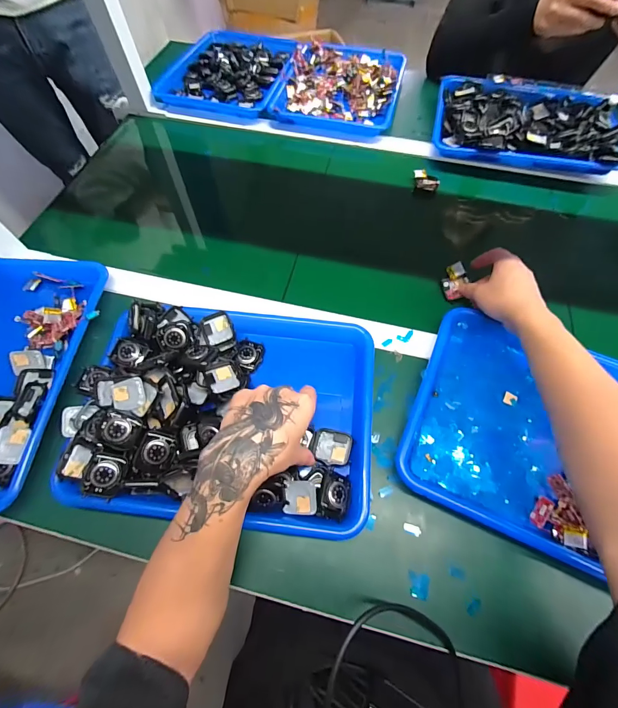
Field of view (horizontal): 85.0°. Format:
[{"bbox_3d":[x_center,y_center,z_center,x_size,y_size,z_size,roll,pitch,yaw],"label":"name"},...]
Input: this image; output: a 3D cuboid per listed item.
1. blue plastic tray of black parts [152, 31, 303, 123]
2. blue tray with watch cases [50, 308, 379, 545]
[{"bbox_3d":[-0.175,-0.654,0.782,0.255,0.032,0.336,13,65,6],"label":"blue plastic tray of black parts"},{"bbox_3d":[-0.093,0.057,0.398,0.334,0.069,0.251,6,64,3],"label":"blue tray with watch cases"}]

